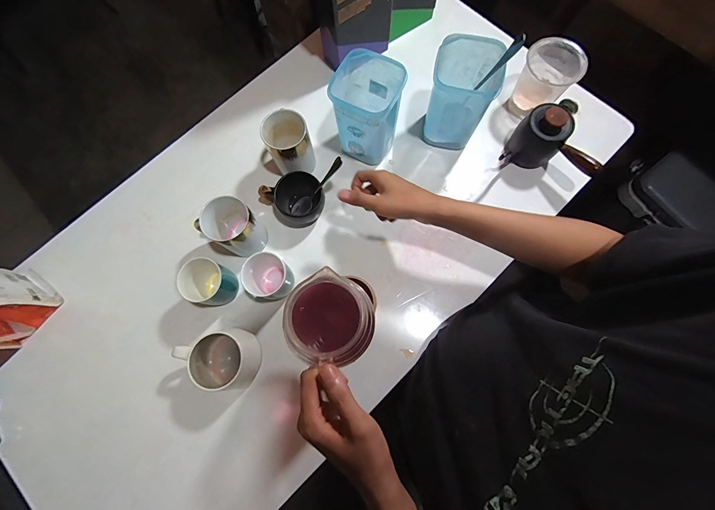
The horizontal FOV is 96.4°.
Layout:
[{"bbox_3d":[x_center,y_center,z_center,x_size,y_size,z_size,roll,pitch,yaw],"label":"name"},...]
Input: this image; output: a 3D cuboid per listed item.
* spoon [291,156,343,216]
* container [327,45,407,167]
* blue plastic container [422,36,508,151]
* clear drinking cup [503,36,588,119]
[{"bbox_3d":[-0.063,-0.108,0.518,0.029,0.022,0.115,46,110,11],"label":"spoon"},{"bbox_3d":[0.014,-0.232,0.521,0.100,0.138,0.095,20,78,7],"label":"container"},{"bbox_3d":[0.165,-0.256,0.522,0.089,0.144,0.098,12,77,5],"label":"blue plastic container"},{"bbox_3d":[0.324,-0.302,0.559,0.093,0.104,0.076,29,79,8],"label":"clear drinking cup"}]

